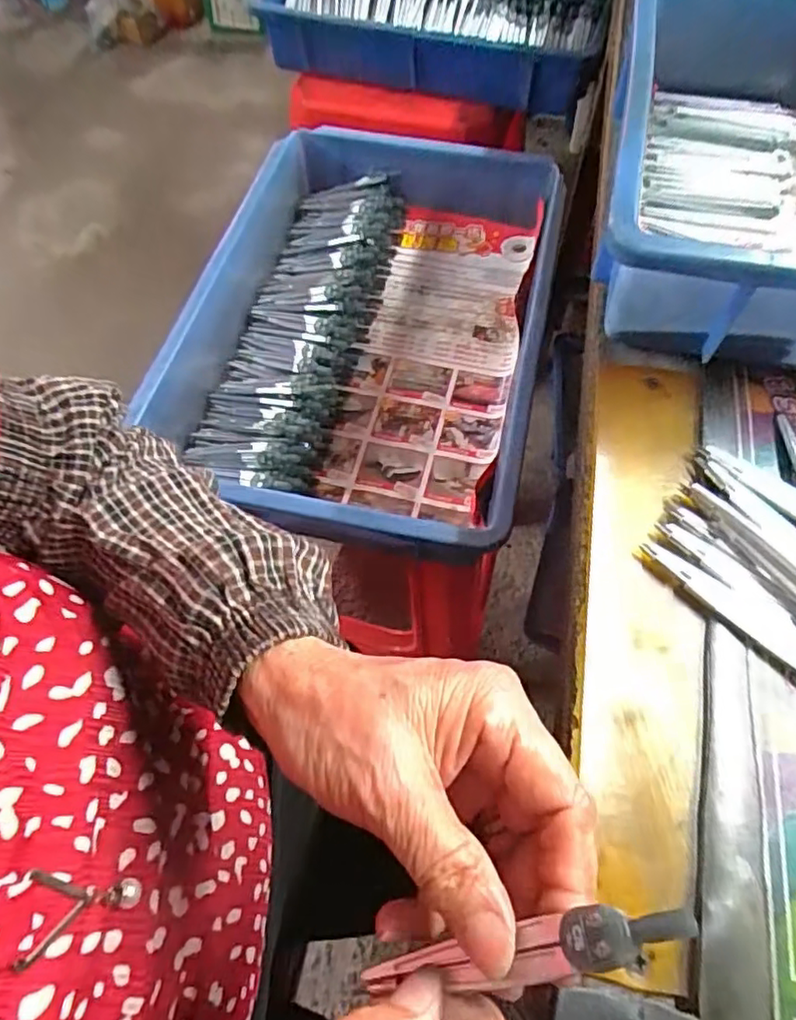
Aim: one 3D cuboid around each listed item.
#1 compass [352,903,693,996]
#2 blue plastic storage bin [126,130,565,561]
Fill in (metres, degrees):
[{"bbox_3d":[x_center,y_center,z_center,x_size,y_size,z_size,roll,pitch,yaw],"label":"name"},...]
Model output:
[{"bbox_3d":[0.031,0.125,0.171,0.103,0.008,0.012,-30,59,26],"label":"compass"},{"bbox_3d":[-0.025,-0.168,0.545,0.288,0.082,0.423,13,63,8],"label":"blue plastic storage bin"}]

